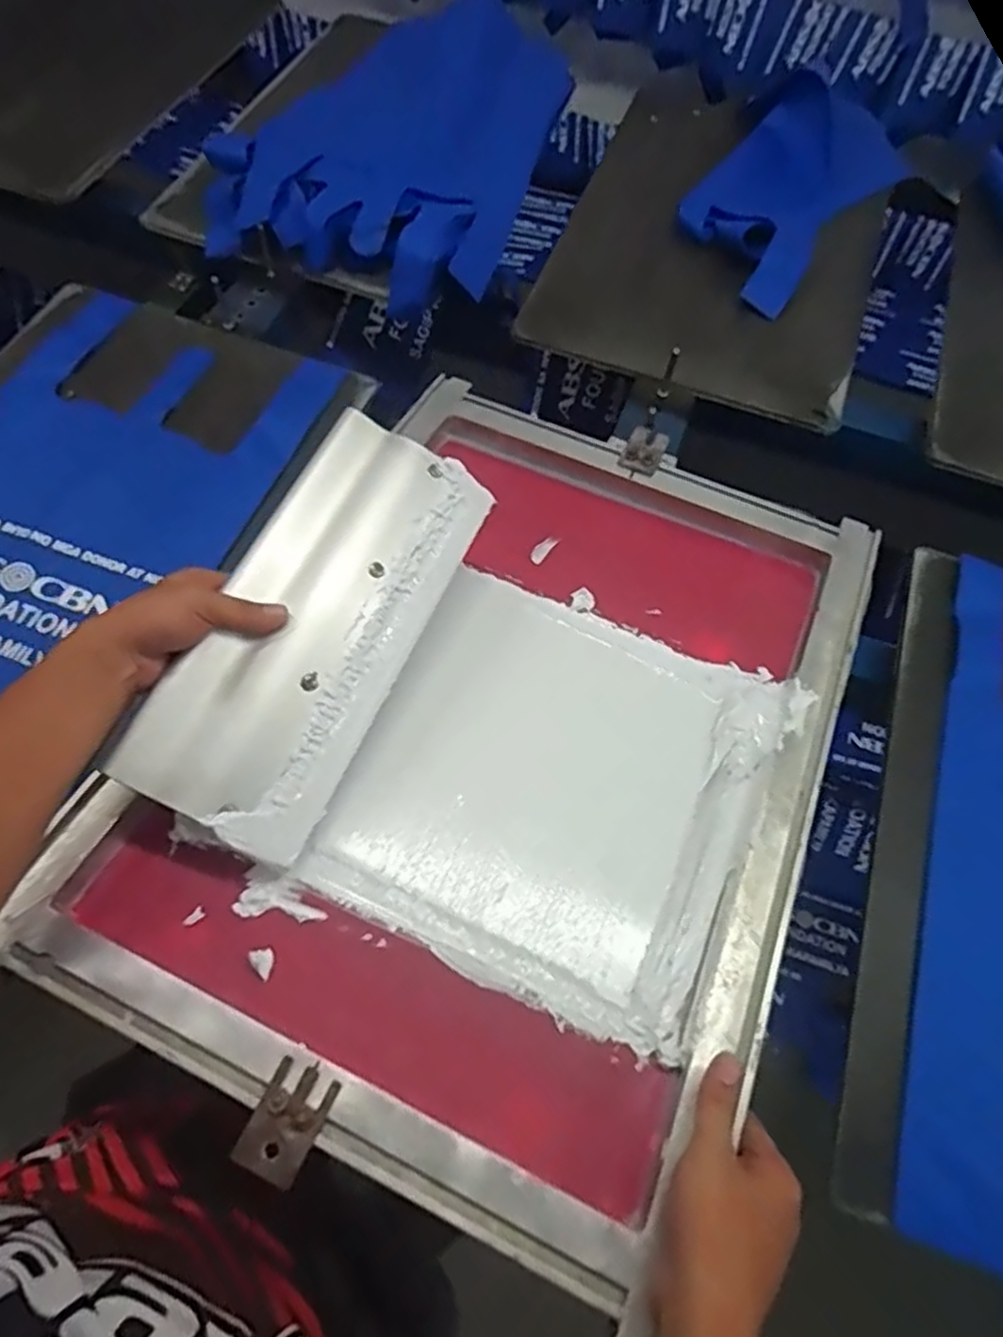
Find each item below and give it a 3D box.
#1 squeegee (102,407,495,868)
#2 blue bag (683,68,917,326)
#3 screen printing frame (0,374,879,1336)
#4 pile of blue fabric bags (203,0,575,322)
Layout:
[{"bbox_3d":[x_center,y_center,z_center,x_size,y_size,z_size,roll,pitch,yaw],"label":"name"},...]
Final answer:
[{"bbox_3d":[-0.135,-0.033,0.554,0.138,0.038,0.330,31,68,-12],"label":"squeegee"},{"bbox_3d":[0.385,-0.653,0.987,0.219,0.080,0.415,38,63,11],"label":"blue bag"},{"bbox_3d":[0.016,0.035,0.597,0.452,0.043,0.639,24,58,9],"label":"screen printing frame"},{"bbox_3d":[-0.128,-0.738,0.999,0.370,0.075,0.582,17,61,0],"label":"pile of blue fabric bags"}]

